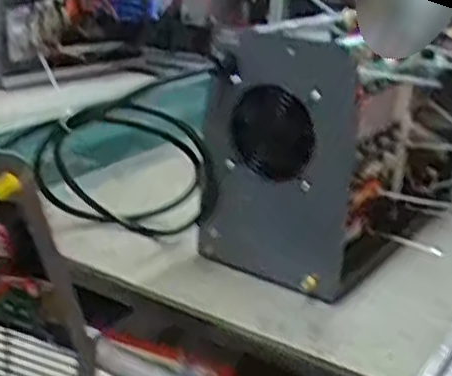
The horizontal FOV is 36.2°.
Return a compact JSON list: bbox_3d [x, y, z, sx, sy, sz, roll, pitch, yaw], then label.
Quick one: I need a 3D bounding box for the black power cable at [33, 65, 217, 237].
[{"bbox_3d":[-0.121,-0.041,0.882,0.233,0.236,0.063,3,39,14],"label":"black power cable"}]

